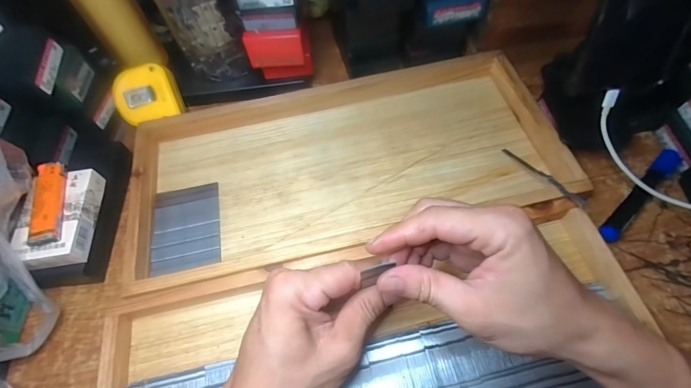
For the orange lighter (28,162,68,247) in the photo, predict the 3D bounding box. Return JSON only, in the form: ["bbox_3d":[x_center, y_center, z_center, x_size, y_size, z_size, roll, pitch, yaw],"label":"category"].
[{"bbox_3d":[-0.264,0.006,0.312,0.021,0.015,0.083,-16,61,-5],"label":"orange lighter"}]

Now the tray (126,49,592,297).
[{"bbox_3d":[-0.003,-0.041,0.375,0.422,0.032,0.211,-12,61,-3],"label":"tray"}]

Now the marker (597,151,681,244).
[{"bbox_3d":[0.284,0.002,0.336,0.131,0.021,0.020,-40,66,-17],"label":"marker"}]

